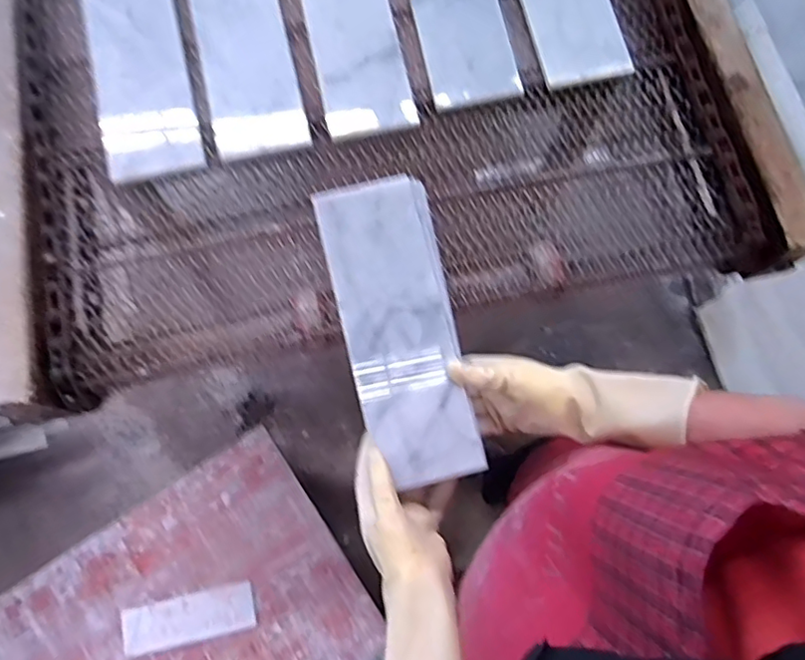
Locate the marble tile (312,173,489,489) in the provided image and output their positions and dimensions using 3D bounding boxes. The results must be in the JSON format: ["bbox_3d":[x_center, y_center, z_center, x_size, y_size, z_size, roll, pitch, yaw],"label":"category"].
[{"bbox_3d":[-0.003,-0.005,0.604,0.116,0.023,0.311,-14,79,-3],"label":"marble tile"}]

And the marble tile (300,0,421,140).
[{"bbox_3d":[-0.065,-0.387,0.728,0.110,0.021,0.314,-12,74,-2],"label":"marble tile"}]

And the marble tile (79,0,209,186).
[{"bbox_3d":[-0.324,-0.335,0.709,0.112,0.017,0.328,-15,74,-3],"label":"marble tile"}]

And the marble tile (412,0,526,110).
[{"bbox_3d":[0.065,-0.437,0.751,0.109,0.016,0.334,-11,74,-2],"label":"marble tile"}]

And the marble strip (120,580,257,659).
[{"bbox_3d":[-0.392,0.531,1.076,0.234,0.007,0.079,-13,74,-3],"label":"marble strip"}]

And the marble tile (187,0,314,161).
[{"bbox_3d":[-0.197,-0.360,0.717,0.110,0.014,0.324,-14,74,-3],"label":"marble tile"}]

